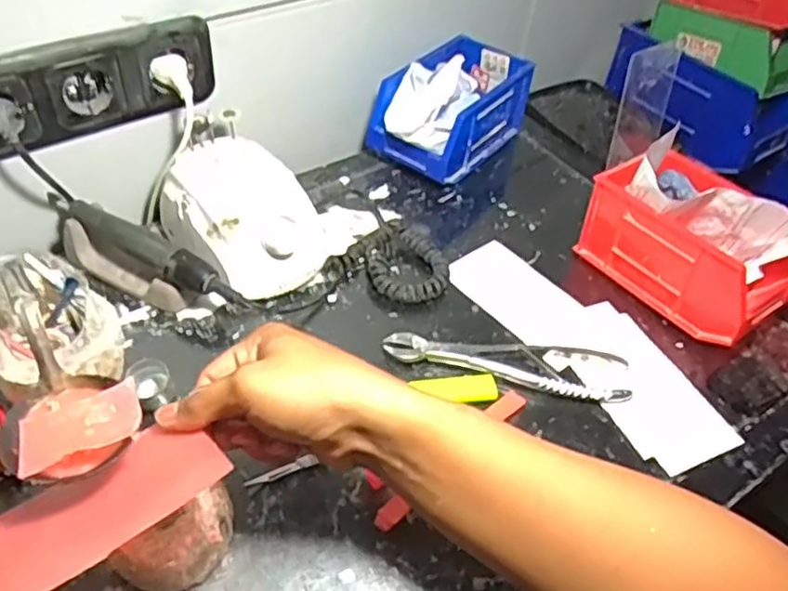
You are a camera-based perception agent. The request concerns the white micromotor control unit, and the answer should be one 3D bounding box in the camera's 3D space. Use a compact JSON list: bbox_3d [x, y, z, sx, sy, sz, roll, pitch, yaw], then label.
[{"bbox_3d":[-0.129,-0.069,0.621,0.114,0.079,0.140,-31,57,-31],"label":"white micromotor control unit"}]

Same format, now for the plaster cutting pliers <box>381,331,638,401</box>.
[{"bbox_3d":[0.093,0.050,0.576,0.196,0.014,0.048,12,46,4],"label":"plaster cutting pliers"}]

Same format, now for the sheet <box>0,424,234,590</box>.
[{"bbox_3d":[-0.163,0.112,0.370,0.141,0.007,0.068,-32,41,-26],"label":"sheet"}]

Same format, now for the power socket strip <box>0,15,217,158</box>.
[{"bbox_3d":[-0.250,-0.168,0.573,0.217,0.078,0.041,-29,56,-30],"label":"power socket strip"}]

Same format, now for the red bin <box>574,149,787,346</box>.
[{"bbox_3d":[0.268,-0.050,0.623,0.106,0.116,0.169,-23,53,-26],"label":"red bin"}]

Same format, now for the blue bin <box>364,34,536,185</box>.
[{"bbox_3d":[0.057,-0.198,0.762,0.102,0.093,0.183,32,51,22],"label":"blue bin"}]

